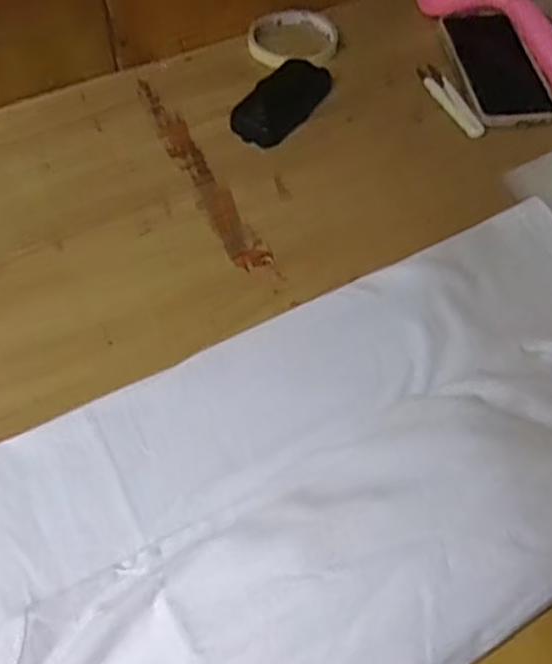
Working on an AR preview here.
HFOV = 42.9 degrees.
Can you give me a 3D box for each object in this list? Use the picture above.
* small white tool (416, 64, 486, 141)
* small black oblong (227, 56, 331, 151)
[{"bbox_3d":[0.164,-0.218,0.661,0.022,0.006,0.104,-18,59,-14],"label":"small white tool"},{"bbox_3d":[0.007,-0.210,0.635,0.049,0.026,0.108,34,62,19],"label":"small black oblong"}]

